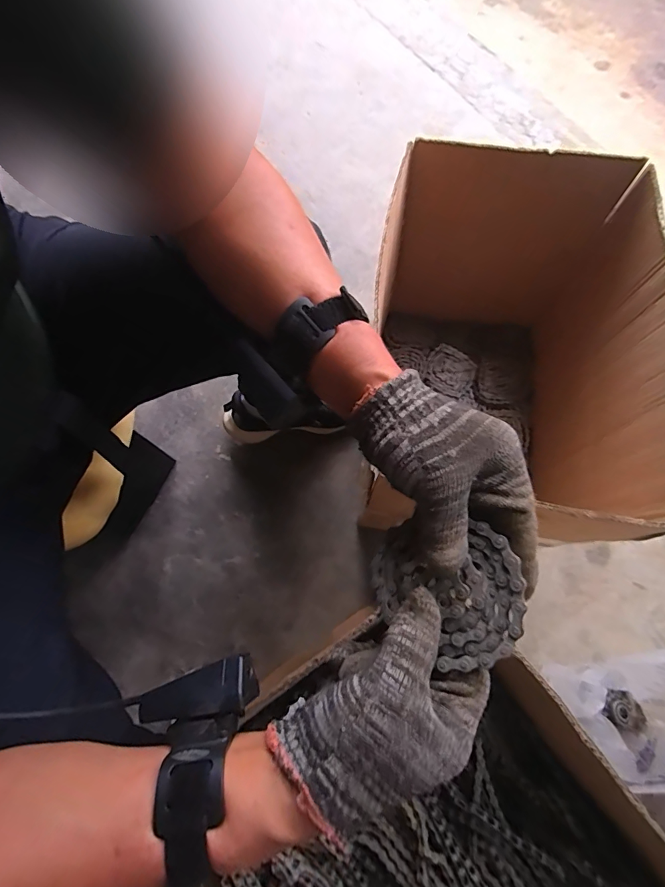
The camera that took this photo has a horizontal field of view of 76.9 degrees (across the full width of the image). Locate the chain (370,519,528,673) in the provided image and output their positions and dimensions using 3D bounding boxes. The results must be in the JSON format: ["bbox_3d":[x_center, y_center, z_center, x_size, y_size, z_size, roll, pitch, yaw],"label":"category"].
[{"bbox_3d":[0.068,0.095,0.263,0.093,0.012,0.080,-8,70,30],"label":"chain"}]

